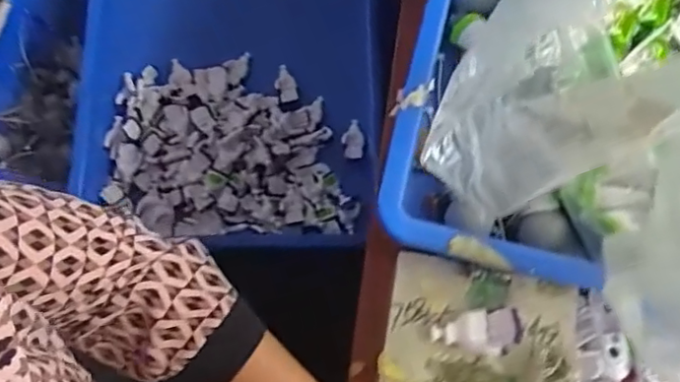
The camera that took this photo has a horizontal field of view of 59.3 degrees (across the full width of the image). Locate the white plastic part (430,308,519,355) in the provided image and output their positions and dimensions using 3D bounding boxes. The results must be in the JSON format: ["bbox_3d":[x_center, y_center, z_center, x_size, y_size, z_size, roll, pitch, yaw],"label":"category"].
[{"bbox_3d":[0.084,0.088,0.374,0.049,0.028,0.027,-1,74,-1],"label":"white plastic part"}]

